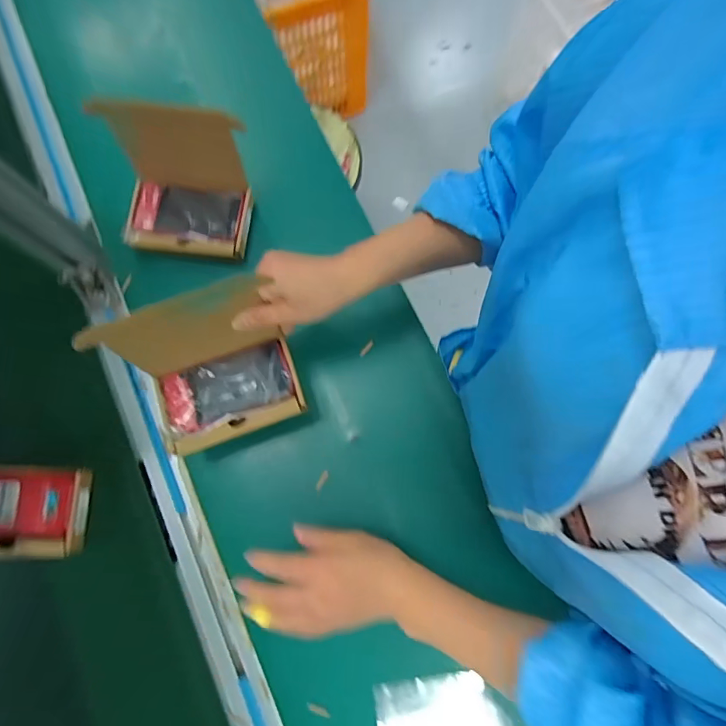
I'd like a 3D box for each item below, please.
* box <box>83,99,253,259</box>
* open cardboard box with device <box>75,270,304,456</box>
[{"bbox_3d":[-0.203,-0.188,0.488,0.141,0.132,0.111,7,78,1],"label":"box"},{"bbox_3d":[-0.136,0.008,0.398,0.135,0.103,0.111,-20,80,-3],"label":"open cardboard box with device"}]

